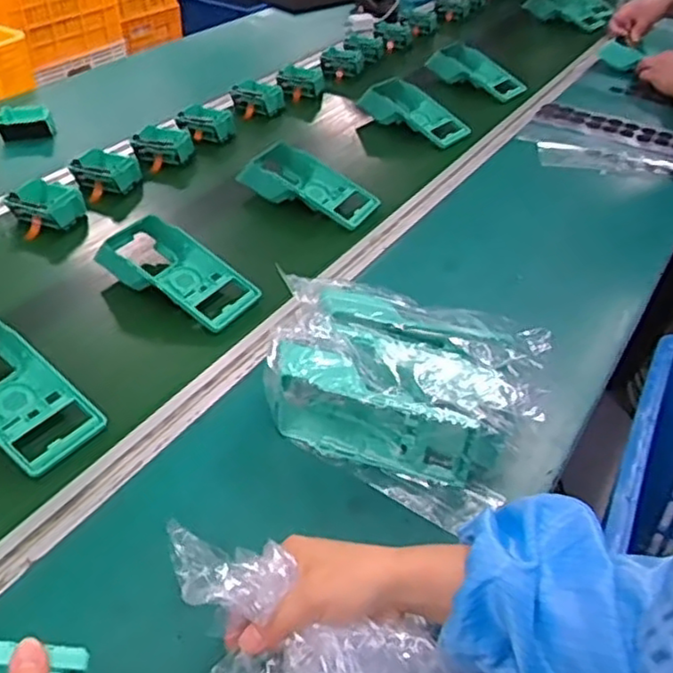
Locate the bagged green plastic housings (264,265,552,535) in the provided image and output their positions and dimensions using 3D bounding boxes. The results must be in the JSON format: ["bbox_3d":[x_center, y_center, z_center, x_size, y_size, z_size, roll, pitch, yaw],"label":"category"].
[{"bbox_3d":[0.054,0.042,0.609,0.241,0.097,0.158,25,44,22],"label":"bagged green plastic housings"}]

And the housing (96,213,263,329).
[{"bbox_3d":[-0.175,-0.076,0.758,0.183,0.040,0.091,24,44,21],"label":"housing"}]

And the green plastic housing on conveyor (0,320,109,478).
[{"bbox_3d":[-0.301,0.045,0.611,0.179,0.041,0.085,29,46,26],"label":"green plastic housing on conveyor"}]

